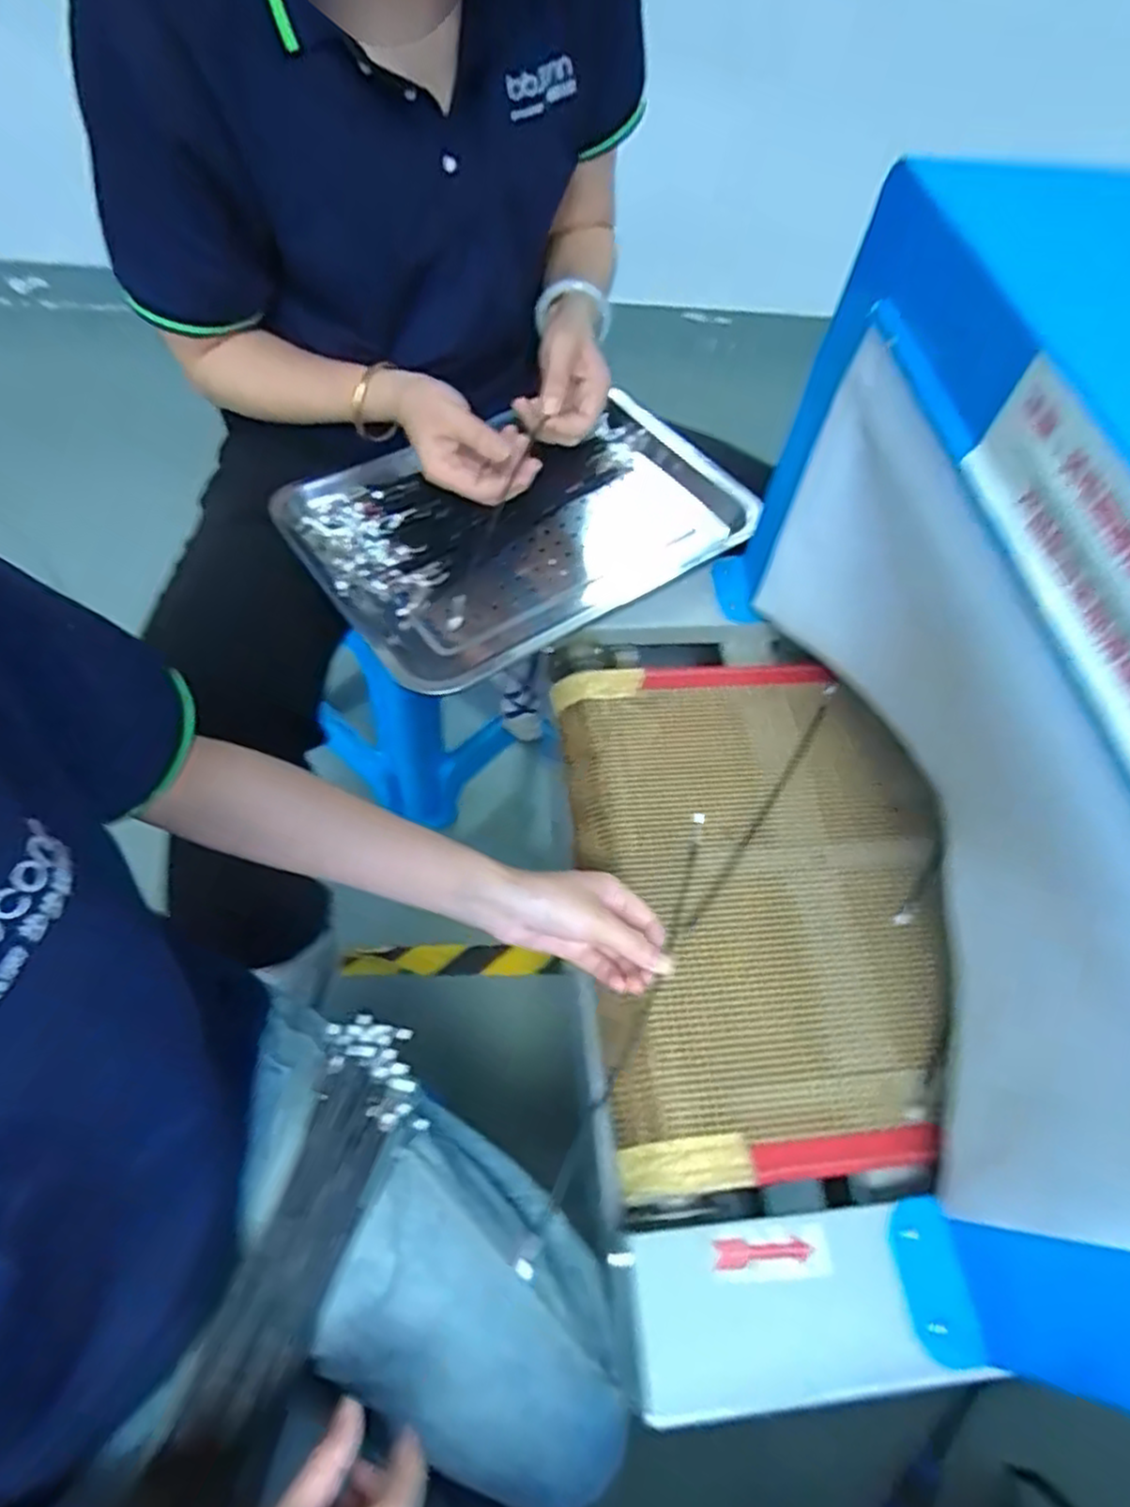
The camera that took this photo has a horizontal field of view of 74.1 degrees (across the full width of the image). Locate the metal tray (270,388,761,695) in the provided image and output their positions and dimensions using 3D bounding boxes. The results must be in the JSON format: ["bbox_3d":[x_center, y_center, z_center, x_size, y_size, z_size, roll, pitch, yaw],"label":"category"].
[{"bbox_3d":[-0.042,-0.227,0.710,0.393,0.039,0.275,-30,66,-20],"label":"metal tray"}]

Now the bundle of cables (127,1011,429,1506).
[{"bbox_3d":[-0.165,0.314,0.449,0.068,0.030,0.293,16,59,5],"label":"bundle of cables"}]

